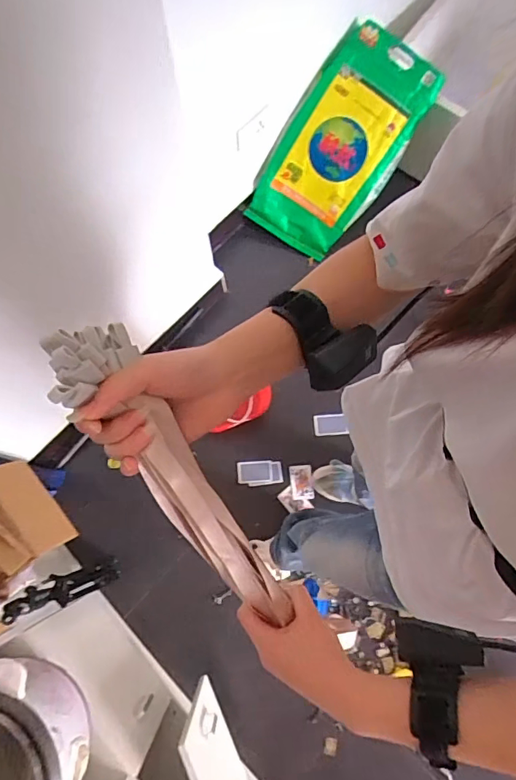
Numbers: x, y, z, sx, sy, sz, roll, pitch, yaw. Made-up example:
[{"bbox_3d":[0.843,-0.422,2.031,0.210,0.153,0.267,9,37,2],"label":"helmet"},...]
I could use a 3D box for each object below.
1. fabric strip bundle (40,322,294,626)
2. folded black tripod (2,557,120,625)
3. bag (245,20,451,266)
[{"bbox_3d":[-0.051,0.085,0.374,0.053,0.046,0.313,-33,113,-7],"label":"fabric strip bundle"},{"bbox_3d":[-0.412,0.434,1.057,0.071,0.516,0.078,-25,79,-6],"label":"folded black tripod"},{"bbox_3d":[0.232,-0.680,1.376,0.321,0.086,0.585,31,123,-15],"label":"bag"}]

